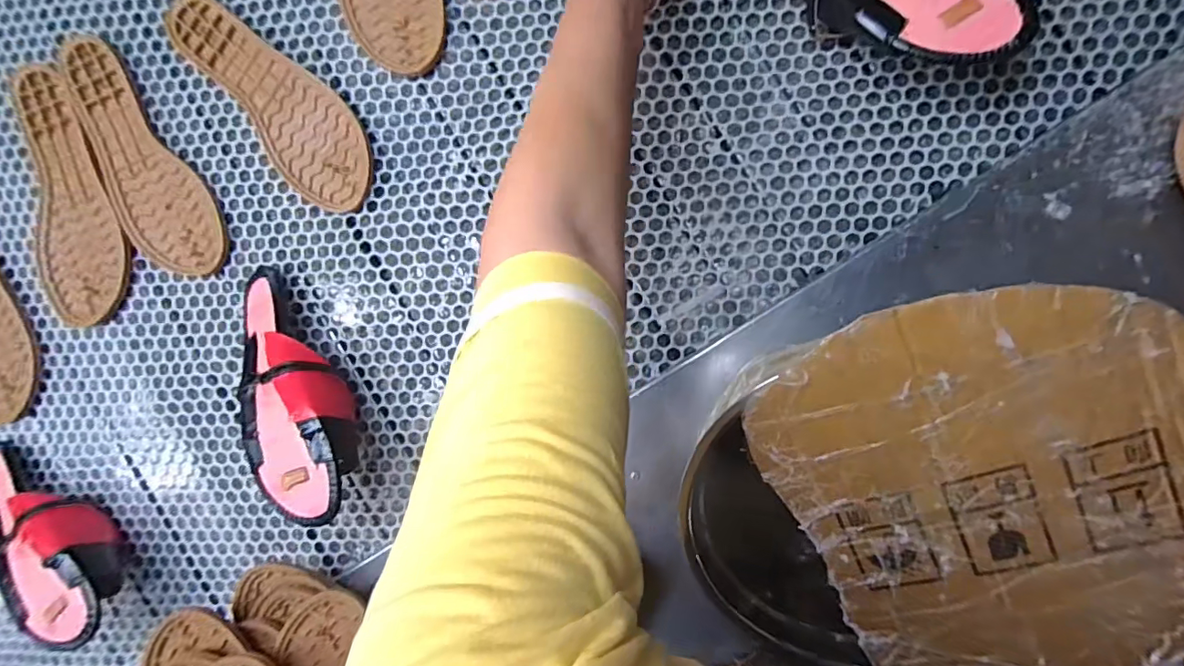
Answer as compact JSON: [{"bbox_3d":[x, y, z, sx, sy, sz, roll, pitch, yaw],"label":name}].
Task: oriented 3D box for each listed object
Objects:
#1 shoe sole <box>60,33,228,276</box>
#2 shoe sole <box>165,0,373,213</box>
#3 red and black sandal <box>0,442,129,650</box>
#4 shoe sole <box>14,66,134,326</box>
[{"bbox_3d":[-0.437,-0.169,0.497,0.092,0.019,0.245,-26,92,7],"label":"shoe sole"},{"bbox_3d":[-0.294,-0.222,0.478,0.084,0.008,0.248,-39,90,7],"label":"shoe sole"},{"bbox_3d":[-0.517,0.195,0.497,0.071,0.069,0.215,-40,78,7],"label":"red and black sandal"},{"bbox_3d":[-0.505,-0.134,0.502,0.082,0.018,0.242,-7,94,-6],"label":"shoe sole"}]

